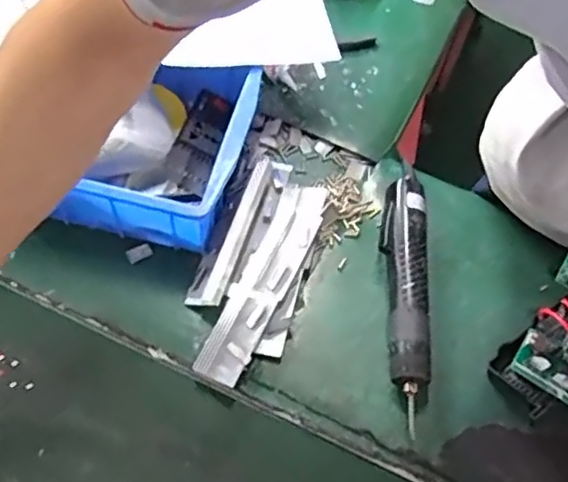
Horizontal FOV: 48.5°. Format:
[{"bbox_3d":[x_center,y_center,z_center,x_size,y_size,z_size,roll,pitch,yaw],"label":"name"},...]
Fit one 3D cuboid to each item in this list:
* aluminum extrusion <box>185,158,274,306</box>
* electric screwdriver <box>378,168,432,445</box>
[{"bbox_3d":[-0.042,-0.013,0.603,0.036,0.026,0.169,23,63,8],"label":"aluminum extrusion"},{"bbox_3d":[0.111,0.034,0.579,0.041,0.035,0.240,5,62,-1],"label":"electric screwdriver"}]

